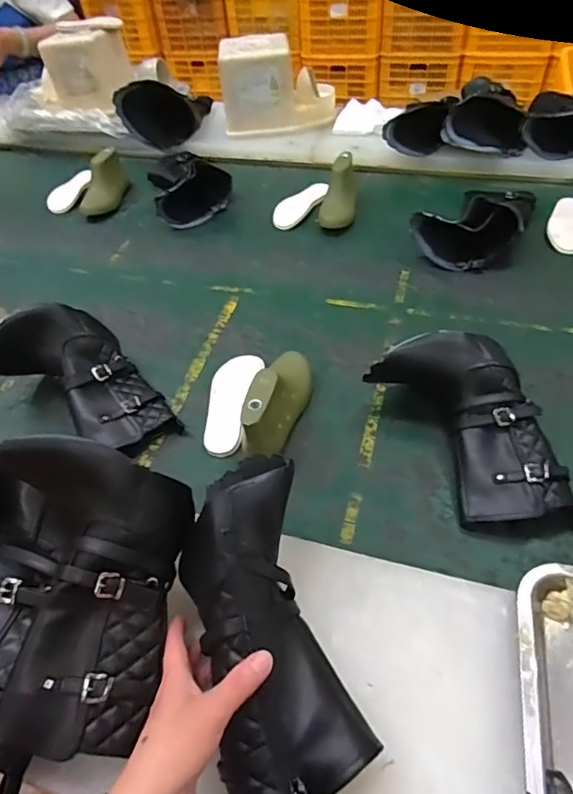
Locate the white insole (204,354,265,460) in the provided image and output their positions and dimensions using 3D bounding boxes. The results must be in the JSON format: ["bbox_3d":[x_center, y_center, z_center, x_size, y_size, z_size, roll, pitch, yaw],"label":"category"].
[{"bbox_3d":[-0.073,0.003,0.694,0.057,0.019,0.169,4,50,10],"label":"white insole"}]

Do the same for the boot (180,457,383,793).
[{"bbox_3d":[-0.016,0.176,0.401,0.105,0.058,0.235,-13,73,-5],"label":"boot"}]

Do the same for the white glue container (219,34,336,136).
[{"bbox_3d":[-0.017,-0.671,1.127,0.245,0.162,0.083,-6,49,1],"label":"white glue container"}]

